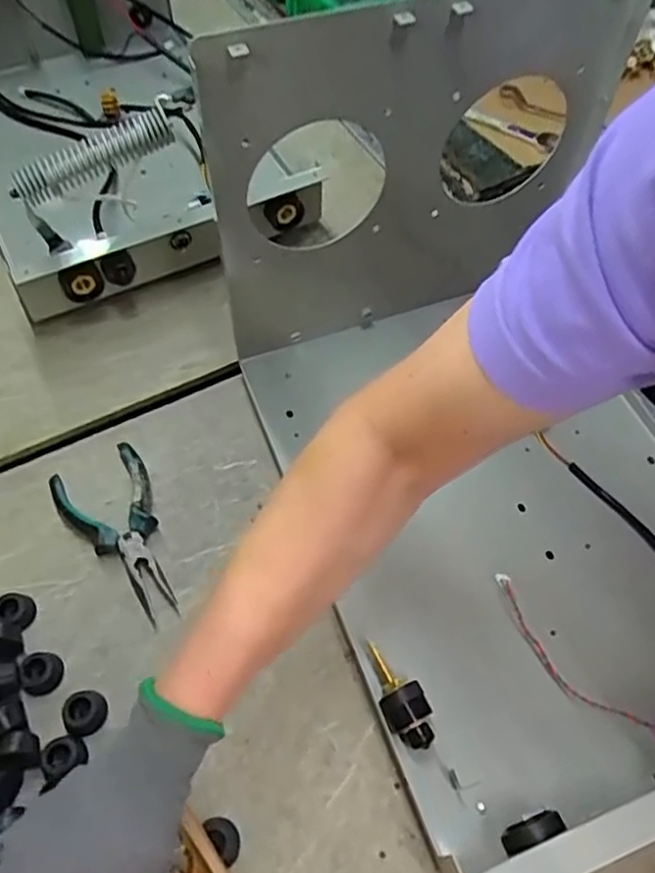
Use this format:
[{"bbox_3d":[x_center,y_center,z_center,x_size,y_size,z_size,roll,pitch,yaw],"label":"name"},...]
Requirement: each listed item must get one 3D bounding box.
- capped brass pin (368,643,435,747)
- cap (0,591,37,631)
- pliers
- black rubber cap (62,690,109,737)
[{"bbox_3d":[0.049,0.181,0.474,0.028,0.036,0.073,-20,60,-13],"label":"capped brass pin"},{"bbox_3d":[-0.239,0.132,0.518,0.030,0.015,0.026,24,61,15],"label":"cap"},{"bbox_3d":[-0.174,0.079,0.555,0.076,0.022,0.154,-21,60,-12],"label":"pliers"},{"bbox_3d":[-0.173,0.197,0.484,0.028,0.019,0.026,0,58,0],"label":"black rubber cap"}]

